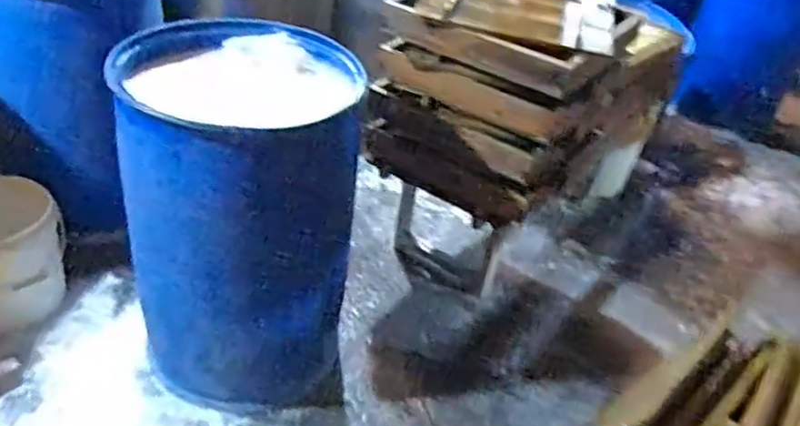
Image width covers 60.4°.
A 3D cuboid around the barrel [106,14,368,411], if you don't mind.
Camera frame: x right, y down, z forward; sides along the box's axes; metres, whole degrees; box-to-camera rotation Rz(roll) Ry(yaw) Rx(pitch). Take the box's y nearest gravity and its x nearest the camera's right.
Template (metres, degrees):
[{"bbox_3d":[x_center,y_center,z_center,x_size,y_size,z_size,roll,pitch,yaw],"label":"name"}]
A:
[{"bbox_3d":[-0.415,0.008,1.878,0.564,0.866,0.615,-2,37,-14],"label":"barrel"}]

